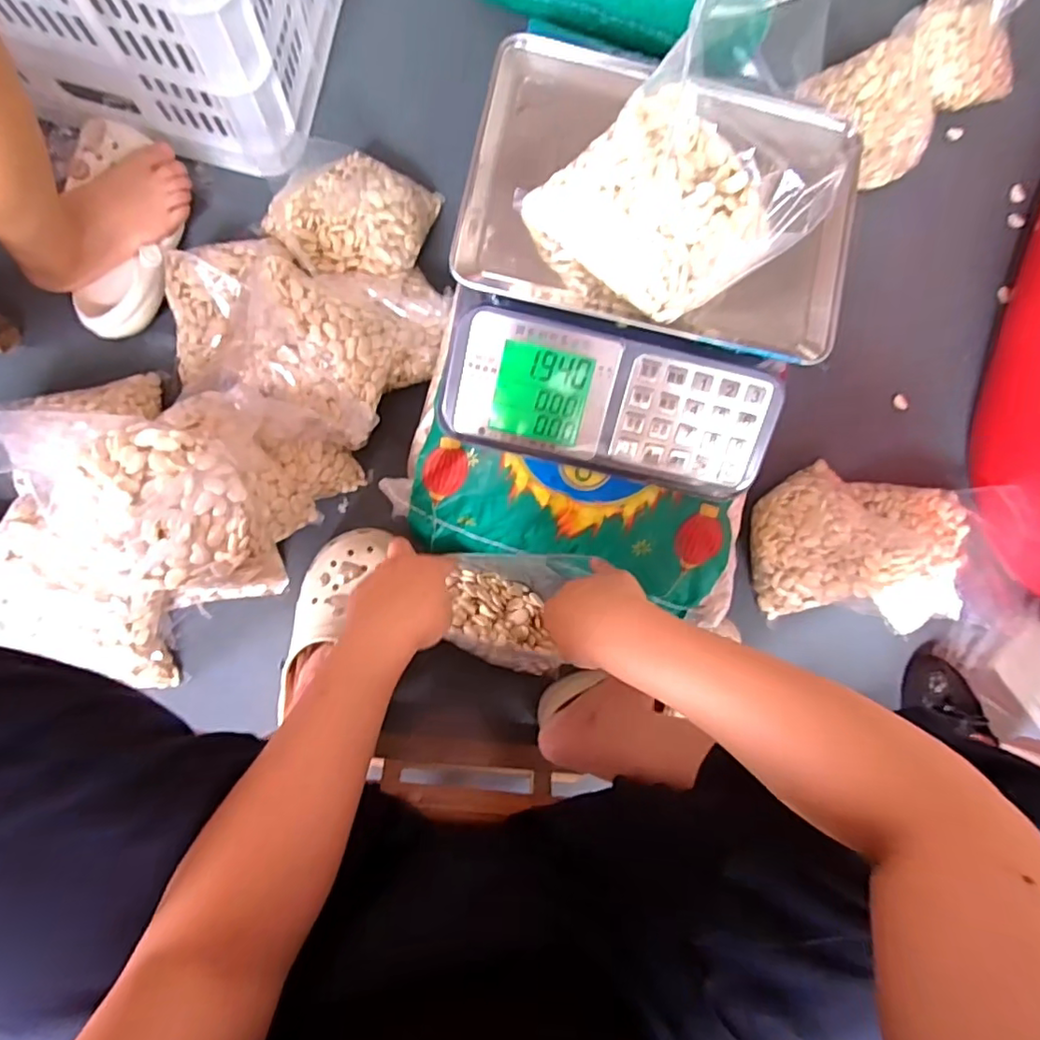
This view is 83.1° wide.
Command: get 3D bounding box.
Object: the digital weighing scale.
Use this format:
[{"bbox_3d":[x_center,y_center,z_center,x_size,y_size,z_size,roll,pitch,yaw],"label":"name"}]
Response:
[{"bbox_3d":[0.109,-0.225,0.540,0.334,0.108,0.346,12,85,-7],"label":"digital weighing scale"}]

